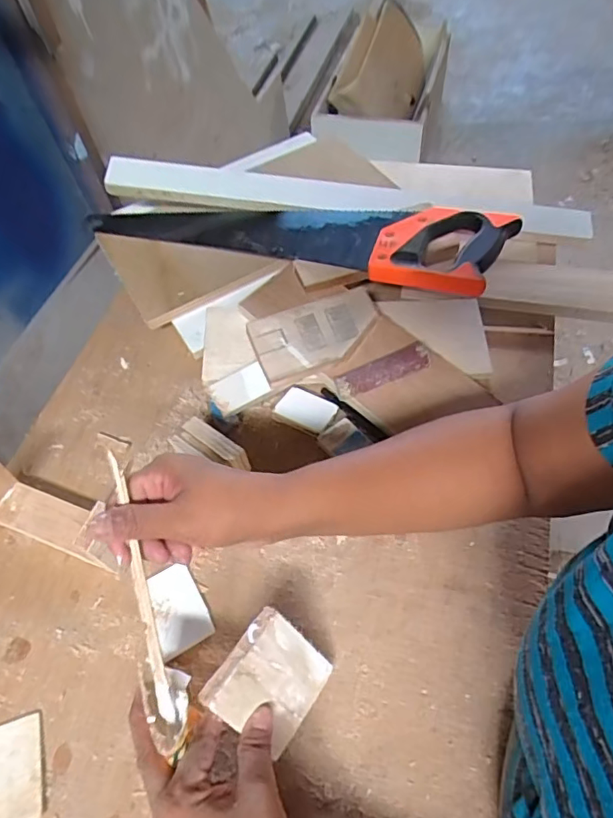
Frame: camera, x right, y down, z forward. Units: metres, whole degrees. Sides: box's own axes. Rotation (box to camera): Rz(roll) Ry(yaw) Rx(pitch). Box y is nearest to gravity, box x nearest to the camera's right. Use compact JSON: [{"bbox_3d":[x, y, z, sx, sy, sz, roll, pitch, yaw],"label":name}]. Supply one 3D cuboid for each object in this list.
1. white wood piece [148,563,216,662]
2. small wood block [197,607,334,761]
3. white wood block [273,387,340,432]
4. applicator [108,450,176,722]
[{"bbox_3d":[-0.111,0.170,0.457,0.043,0.006,0.070,-25,58,-14],"label":"white wood piece"},{"bbox_3d":[-0.025,0.200,0.390,0.076,0.078,0.013,-48,24,-26],"label":"small wood block"},{"bbox_3d":[0.000,0.002,0.557,0.057,0.016,0.037,23,59,18],"label":"white wood block"},{"bbox_3d":[-0.106,0.116,0.346,0.009,0.008,0.180,-10,96,-4],"label":"applicator"}]

